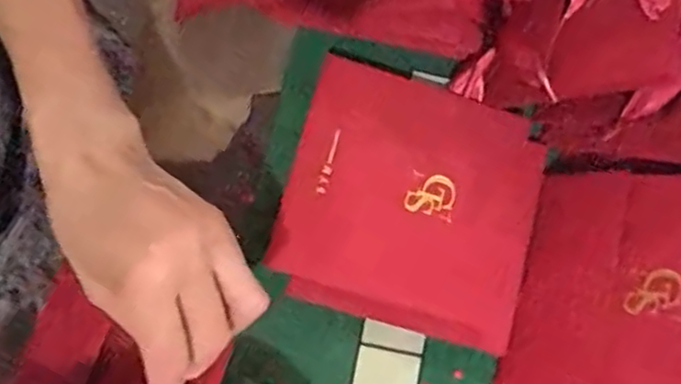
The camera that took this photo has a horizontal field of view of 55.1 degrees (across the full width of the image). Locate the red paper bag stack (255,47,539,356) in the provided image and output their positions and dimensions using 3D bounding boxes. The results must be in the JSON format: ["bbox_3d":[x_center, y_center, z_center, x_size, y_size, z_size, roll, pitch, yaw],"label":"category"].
[{"bbox_3d":[0.044,0.006,0.414,0.153,0.028,0.151,18,77,-3],"label":"red paper bag stack"}]

